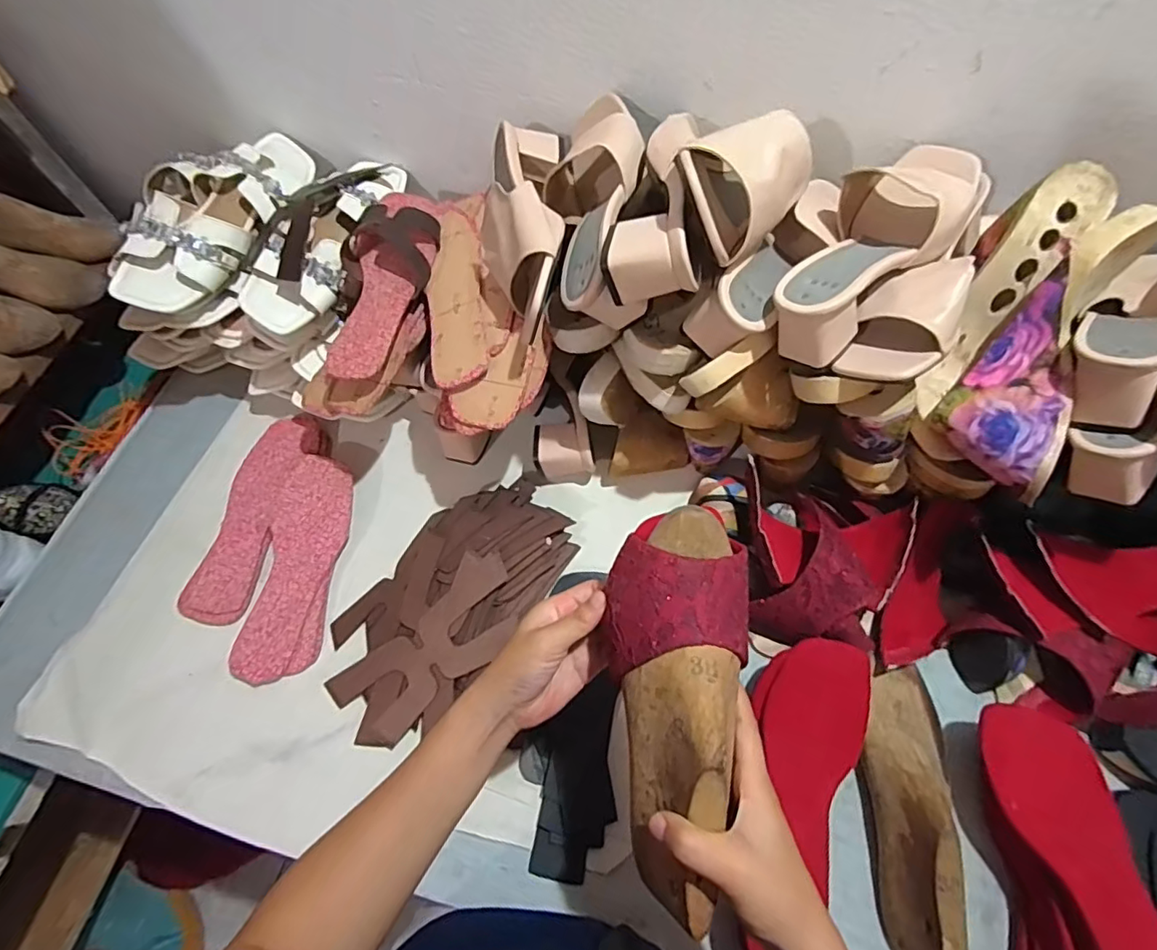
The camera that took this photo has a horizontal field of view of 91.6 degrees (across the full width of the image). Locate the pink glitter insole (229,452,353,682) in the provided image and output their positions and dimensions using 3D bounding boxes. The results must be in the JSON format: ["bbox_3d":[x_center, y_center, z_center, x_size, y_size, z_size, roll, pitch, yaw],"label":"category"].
[{"bbox_3d":[-0.302,0.093,0.607,0.082,0.011,0.240,3,66,-2],"label":"pink glitter insole"}]

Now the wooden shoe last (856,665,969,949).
[{"bbox_3d":[0.272,0.268,0.461,0.066,0.074,0.216,17,65,12],"label":"wooden shoe last"}]

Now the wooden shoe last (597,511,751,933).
[{"bbox_3d":[0.058,0.132,0.331,0.085,0.063,0.224,3,74,5],"label":"wooden shoe last"}]

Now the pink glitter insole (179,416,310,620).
[{"bbox_3d":[-0.374,0.046,0.643,0.079,0.009,0.239,6,64,10],"label":"pink glitter insole"}]

